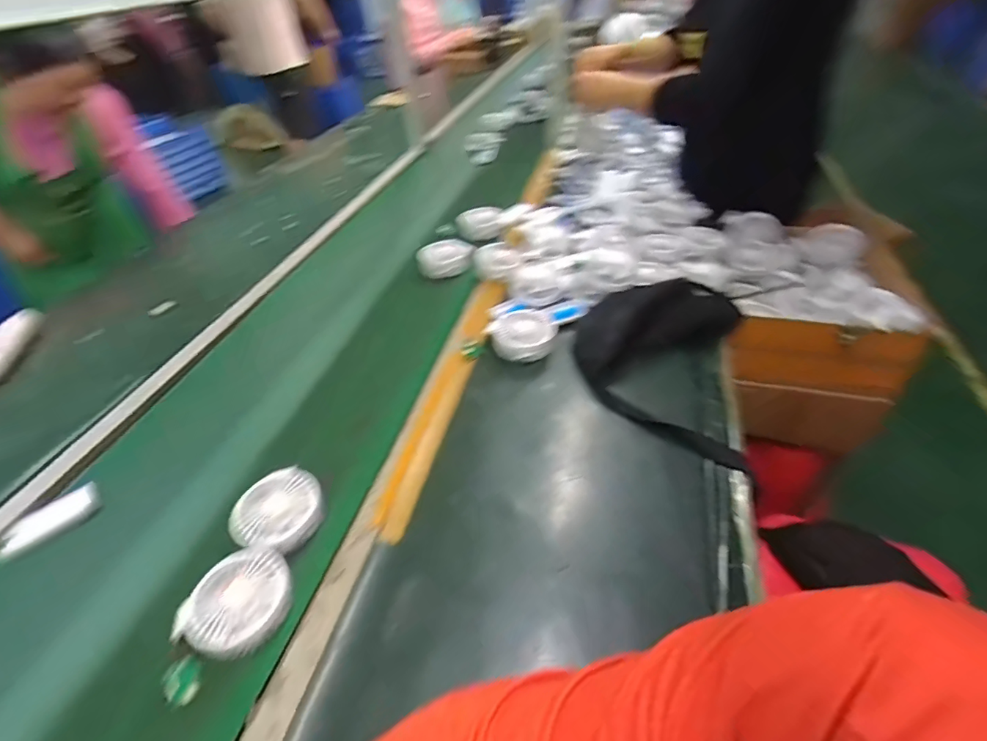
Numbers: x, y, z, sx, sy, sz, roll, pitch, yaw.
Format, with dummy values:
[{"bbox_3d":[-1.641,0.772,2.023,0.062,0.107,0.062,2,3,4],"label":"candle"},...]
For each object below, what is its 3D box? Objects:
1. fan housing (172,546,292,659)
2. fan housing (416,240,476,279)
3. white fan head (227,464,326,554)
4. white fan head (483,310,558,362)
[{"bbox_3d":[-0.255,0.231,0.482,0.082,0.041,0.097,17,45,23],"label":"fan housing"},{"bbox_3d":[-0.088,-0.215,0.913,0.103,0.050,0.063,-24,44,-21],"label":"fan housing"},{"bbox_3d":[-0.244,0.160,0.548,0.089,0.038,0.096,18,45,24],"label":"white fan head"},{"bbox_3d":[0.045,-0.056,0.758,0.101,0.047,0.090,18,45,25],"label":"white fan head"}]

